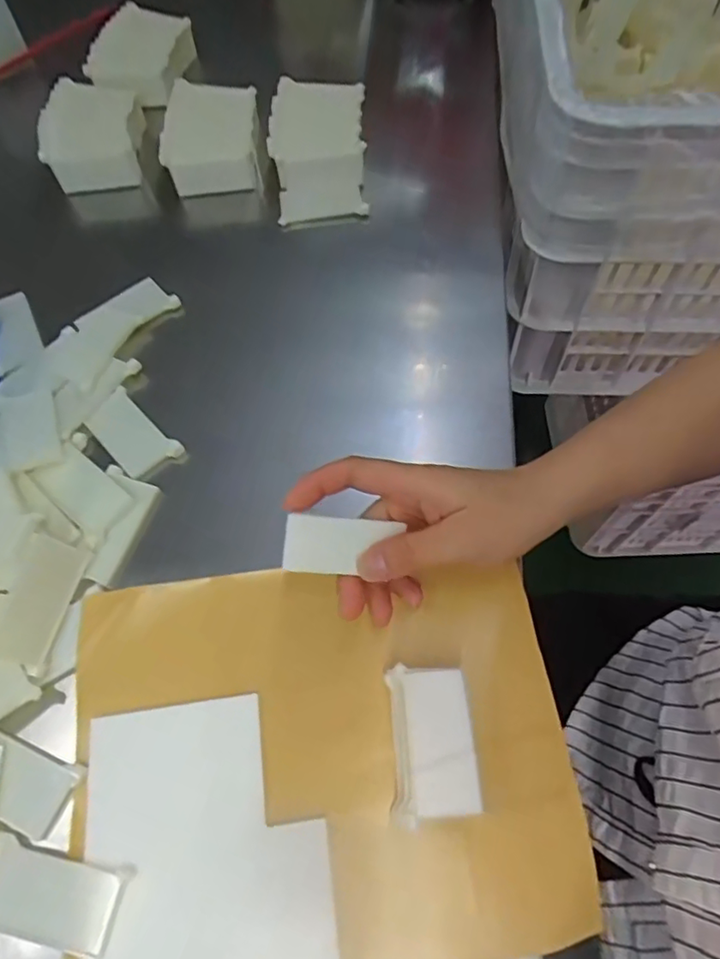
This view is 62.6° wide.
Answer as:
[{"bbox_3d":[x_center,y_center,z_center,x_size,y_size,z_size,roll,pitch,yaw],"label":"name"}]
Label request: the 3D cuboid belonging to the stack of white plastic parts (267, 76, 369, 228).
[{"bbox_3d":[-0.038,-0.298,0.536,0.082,0.047,0.146,-2,63,0],"label":"stack of white plastic parts"}]

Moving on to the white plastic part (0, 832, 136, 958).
[{"bbox_3d":[-0.156,0.208,0.296,0.073,0.004,0.037,10,64,6],"label":"white plastic part"}]

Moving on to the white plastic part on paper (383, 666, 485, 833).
[{"bbox_3d":[0.037,0.137,0.309,0.041,0.032,0.071,-2,63,1],"label":"white plastic part on paper"}]

